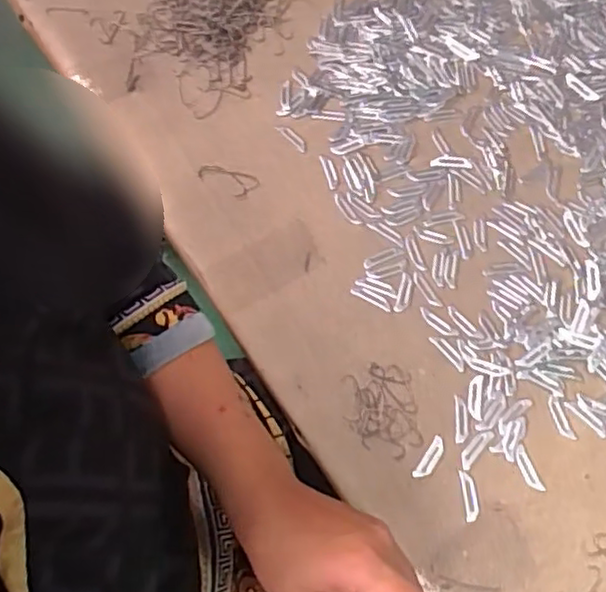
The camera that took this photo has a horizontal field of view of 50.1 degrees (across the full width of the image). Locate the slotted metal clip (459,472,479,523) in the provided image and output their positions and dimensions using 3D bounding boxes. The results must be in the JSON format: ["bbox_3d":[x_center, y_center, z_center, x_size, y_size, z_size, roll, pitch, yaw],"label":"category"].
[{"bbox_3d":[0.119,0.143,0.462,0.010,0.004,0.034,-4,67,-1],"label":"slotted metal clip"}]

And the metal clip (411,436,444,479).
[{"bbox_3d":[0.093,0.119,0.473,0.011,0.004,0.035,34,72,14],"label":"metal clip"}]

